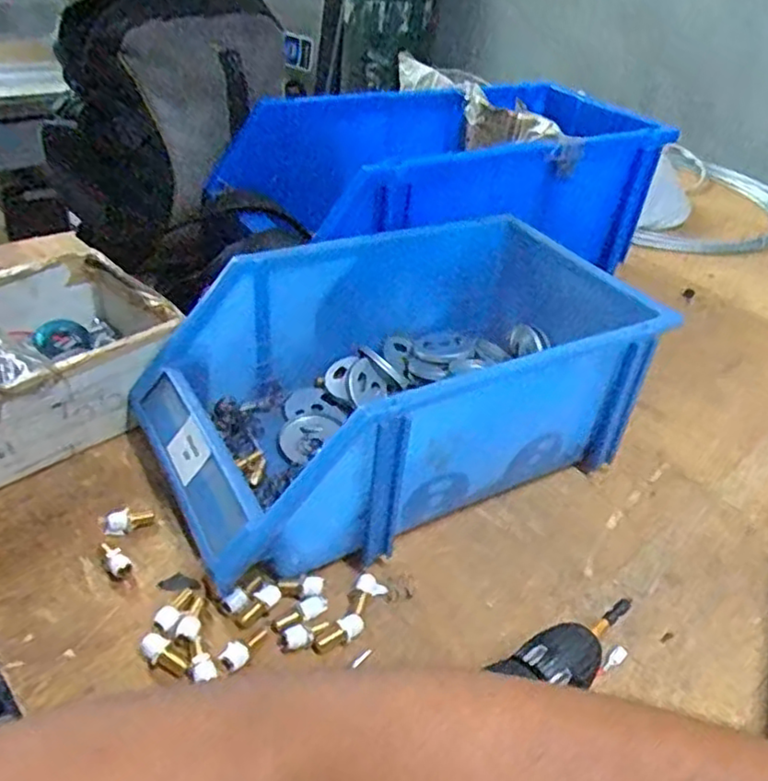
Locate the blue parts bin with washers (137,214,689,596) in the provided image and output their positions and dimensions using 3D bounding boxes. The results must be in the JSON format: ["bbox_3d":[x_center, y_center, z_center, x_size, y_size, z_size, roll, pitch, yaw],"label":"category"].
[{"bbox_3d":[0.010,-0.007,0.487,0.333,0.132,0.195,-15,42,-26],"label":"blue parts bin with washers"}]

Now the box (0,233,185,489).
[{"bbox_3d":[-0.273,-0.019,0.488,0.231,0.089,0.154,-28,48,-36],"label":"box"}]

